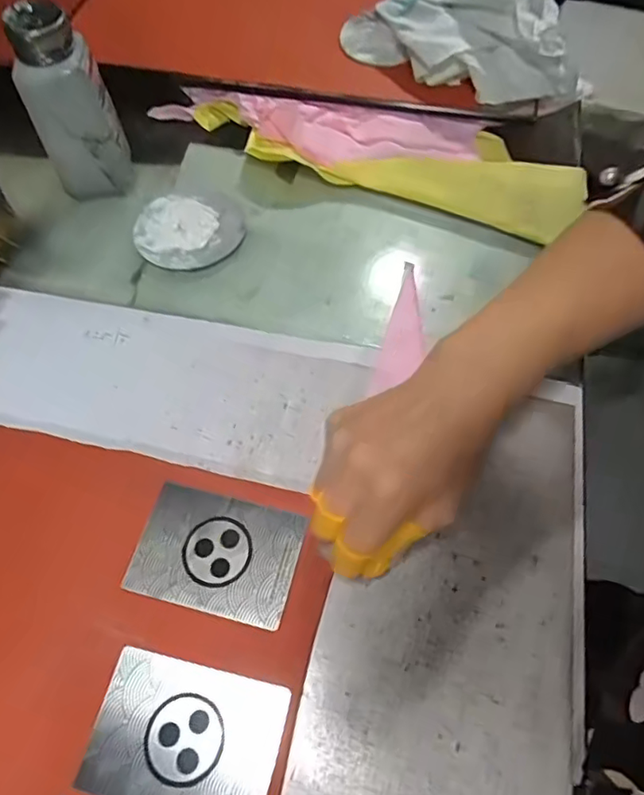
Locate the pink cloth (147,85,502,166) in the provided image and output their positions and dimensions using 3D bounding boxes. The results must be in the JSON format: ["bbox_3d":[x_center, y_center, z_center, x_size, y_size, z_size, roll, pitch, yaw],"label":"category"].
[{"bbox_3d":[-0.009,-0.222,0.475,0.271,0.026,0.070,12,62,8],"label":"pink cloth"}]

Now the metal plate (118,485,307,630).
[{"bbox_3d":[-0.057,0.084,0.312,0.086,0.004,0.062,12,62,9],"label":"metal plate"}]

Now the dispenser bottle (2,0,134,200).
[{"bbox_3d":[-0.181,-0.208,0.417,0.057,0.130,0.047,-10,61,-4],"label":"dispenser bottle"}]

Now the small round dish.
[{"bbox_3d":[-0.105,-0.134,0.449,0.082,0.004,0.080,-1,61,1],"label":"small round dish"}]

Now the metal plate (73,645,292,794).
[{"bbox_3d":[-0.064,0.160,0.269,0.086,0.004,0.062,14,62,4],"label":"metal plate"}]

